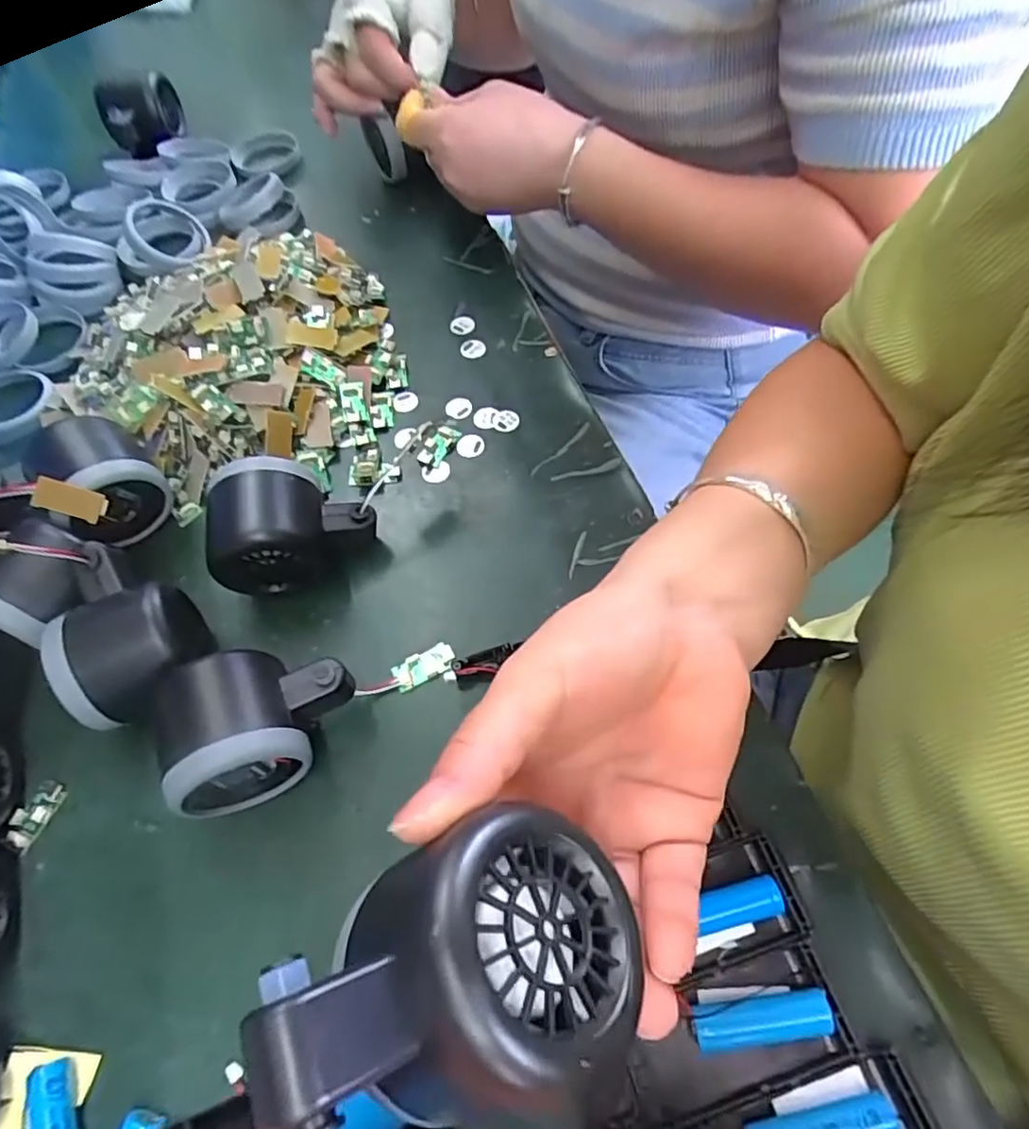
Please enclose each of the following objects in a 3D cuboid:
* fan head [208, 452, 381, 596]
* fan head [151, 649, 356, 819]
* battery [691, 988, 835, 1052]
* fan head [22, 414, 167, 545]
[{"bbox_3d":[-0.117,-0.021,0.329,0.080,0.055,0.052,-13,61,-4],"label":"fan head"},{"bbox_3d":[-0.111,0.071,0.280,0.076,0.054,0.059,-13,61,-4],"label":"fan head"},{"bbox_3d":[0.091,0.168,0.234,0.049,0.013,0.014,-8,60,-1],"label":"battery"},{"bbox_3d":[-0.232,-0.049,0.352,0.054,0.048,0.052,-38,65,-17],"label":"fan head"}]

